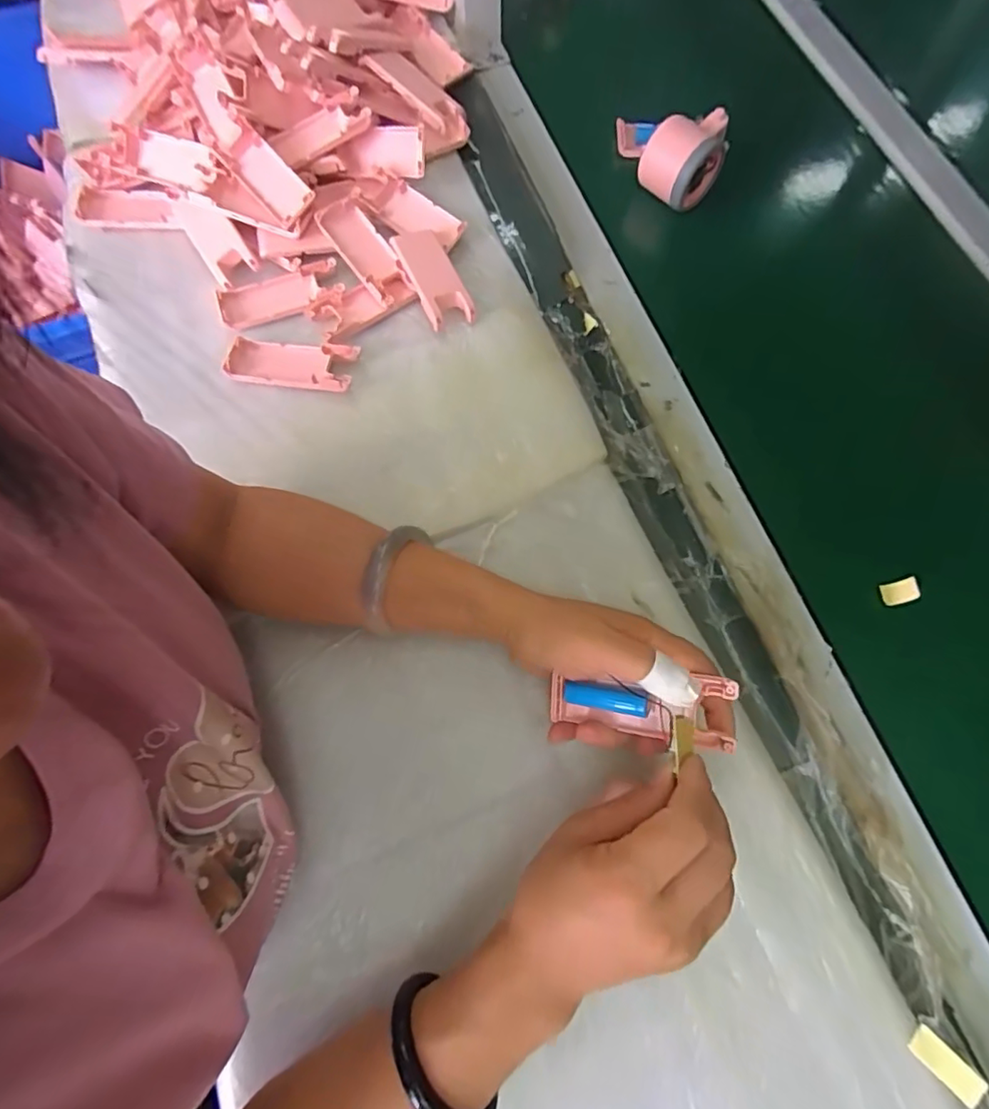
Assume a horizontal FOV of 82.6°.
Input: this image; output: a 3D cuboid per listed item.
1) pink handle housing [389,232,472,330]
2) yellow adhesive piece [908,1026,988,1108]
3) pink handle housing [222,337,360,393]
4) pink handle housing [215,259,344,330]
[{"bbox_3d":[-0.054,-0.237,0.478,0.039,0.017,0.108,-24,74,-7],"label":"pink handle housing"},{"bbox_3d":[0.244,0.276,0.304,0.017,0.004,0.035,-44,63,-13],"label":"yellow adhesive piece"},{"bbox_3d":[-0.166,-0.154,0.457,0.106,0.016,0.042,7,72,2],"label":"pink handle housing"},{"bbox_3d":[-0.184,-0.222,0.484,0.103,0.012,0.045,-17,73,-5],"label":"pink handle housing"}]

